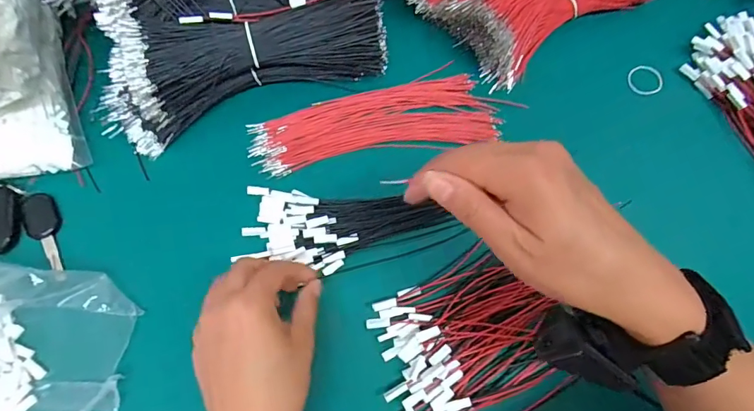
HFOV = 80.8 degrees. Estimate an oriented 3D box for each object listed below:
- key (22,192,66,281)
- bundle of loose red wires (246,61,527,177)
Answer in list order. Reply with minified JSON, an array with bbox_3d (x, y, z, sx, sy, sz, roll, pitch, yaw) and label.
[{"bbox_3d":[-0.286,0.027,0.380,0.028,0.010,0.079,-15,72,-7],"label":"key"},{"bbox_3d":[0.001,-0.079,0.426,0.239,0.009,0.079,-14,72,-7],"label":"bundle of loose red wires"}]

